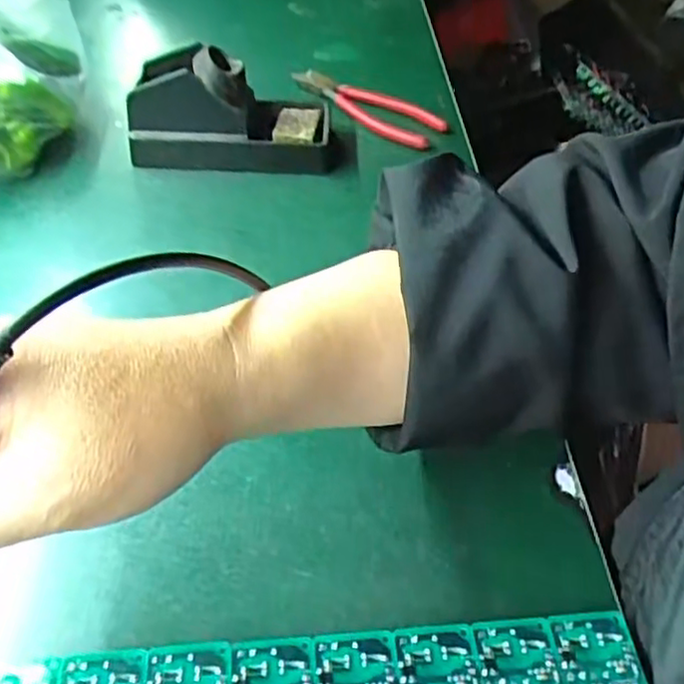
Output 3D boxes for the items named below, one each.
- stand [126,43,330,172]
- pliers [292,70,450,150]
[{"bbox_3d":[-0.085,-0.186,0.556,0.157,0.074,0.081,5,47,2],"label":"stand"},{"bbox_3d":[0.023,-0.215,0.629,0.049,0.020,0.160,-34,57,-30],"label":"pliers"}]

